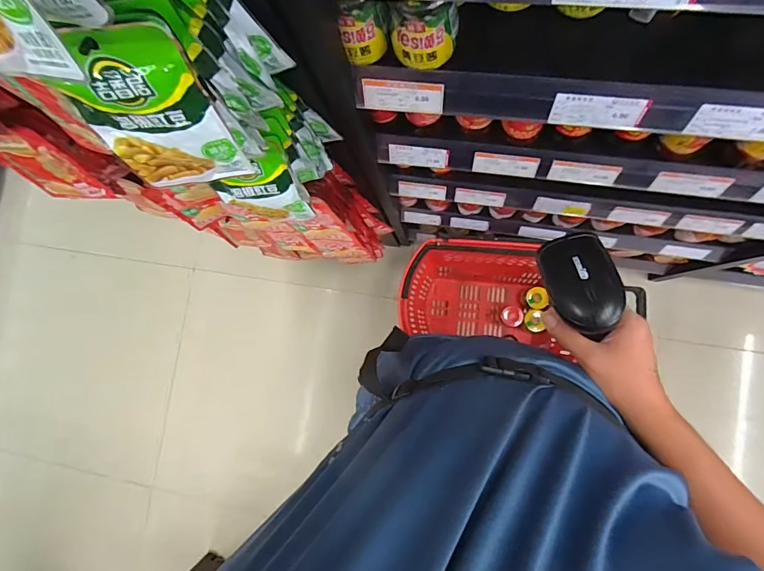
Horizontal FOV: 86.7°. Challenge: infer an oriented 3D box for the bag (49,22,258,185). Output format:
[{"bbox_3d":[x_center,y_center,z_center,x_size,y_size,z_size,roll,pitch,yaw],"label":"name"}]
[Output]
[{"bbox_3d":[-0.185,-0.137,0.334,0.107,0.154,0.043,-7,83,7],"label":"bag"}]

